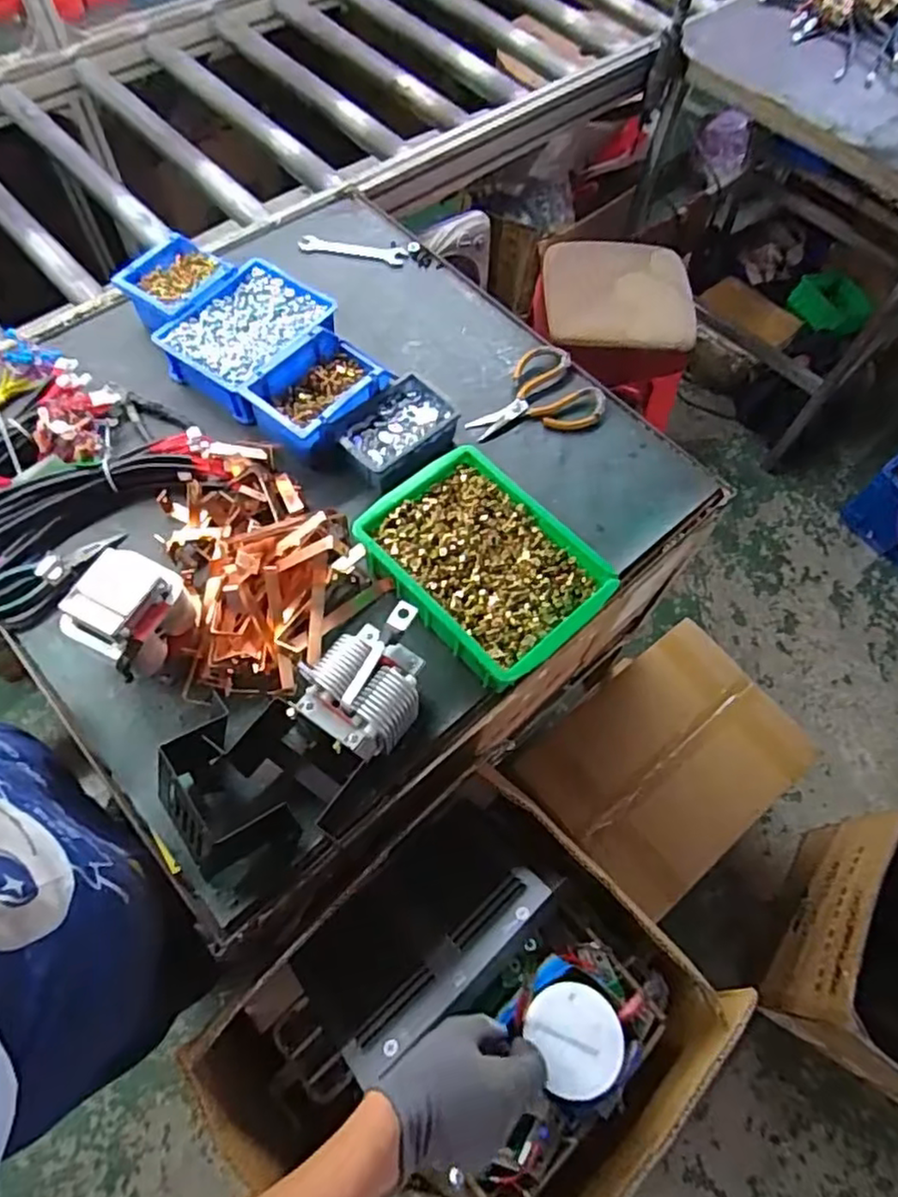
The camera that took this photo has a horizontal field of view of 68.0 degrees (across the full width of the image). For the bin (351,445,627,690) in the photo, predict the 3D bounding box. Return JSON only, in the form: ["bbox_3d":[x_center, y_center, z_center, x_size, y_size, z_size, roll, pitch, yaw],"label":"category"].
[{"bbox_3d":[0.036,-0.037,0.745,0.178,0.065,0.247,-39,71,-19],"label":"bin"}]

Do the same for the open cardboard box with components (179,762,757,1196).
[{"bbox_3d":[0.021,0.447,0.697,0.363,0.274,0.434,42,70,15],"label":"open cardboard box with components"}]

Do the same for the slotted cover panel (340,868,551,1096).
[{"bbox_3d":[0.002,0.382,0.687,0.254,0.011,0.054,-39,46,-23],"label":"slotted cover panel"}]

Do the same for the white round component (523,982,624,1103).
[{"bbox_3d":[0.112,0.384,0.581,0.073,0.019,0.083,-24,67,-14],"label":"white round component"}]

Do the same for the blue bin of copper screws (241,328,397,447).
[{"bbox_3d":[-0.162,-0.255,0.844,0.123,0.069,0.176,34,68,12],"label":"blue bin of copper screws"}]

